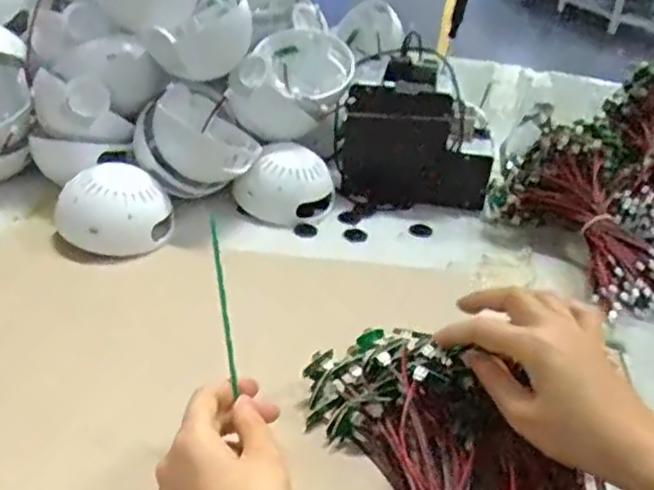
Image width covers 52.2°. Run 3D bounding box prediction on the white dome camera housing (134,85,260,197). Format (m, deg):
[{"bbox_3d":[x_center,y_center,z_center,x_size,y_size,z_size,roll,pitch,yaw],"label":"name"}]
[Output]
[{"bbox_3d":[-0.145,-0.119,0.748,0.121,0.082,0.118,40,30,-15],"label":"white dome camera housing"}]

